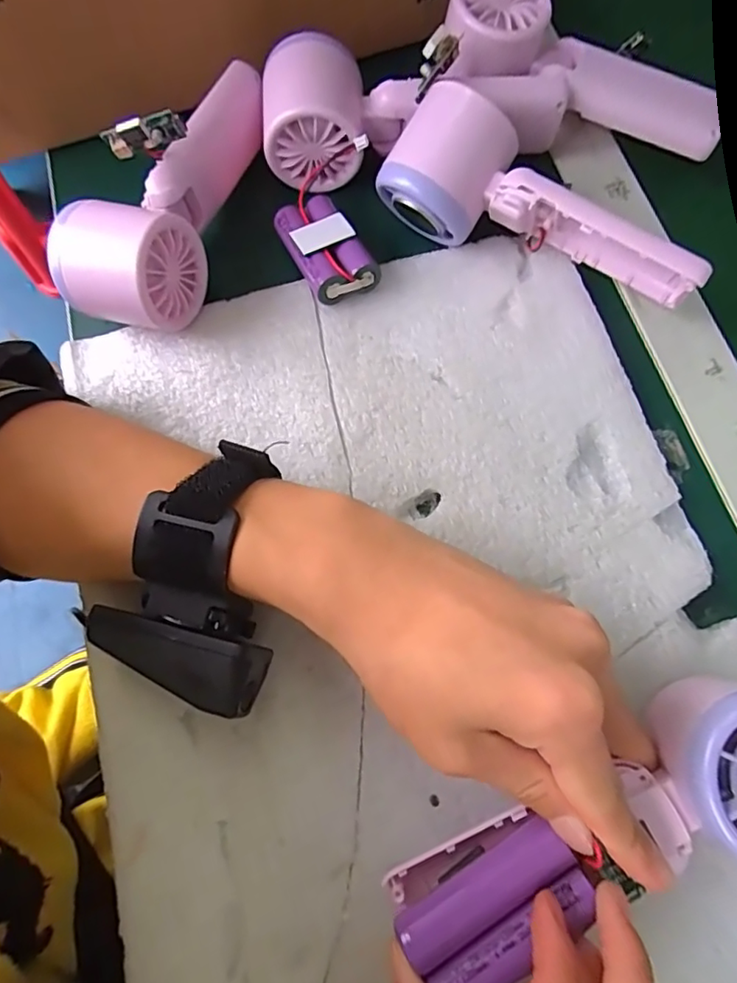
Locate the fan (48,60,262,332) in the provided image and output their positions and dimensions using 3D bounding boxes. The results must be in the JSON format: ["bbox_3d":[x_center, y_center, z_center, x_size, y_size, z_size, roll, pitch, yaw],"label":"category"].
[{"bbox_3d":[-0.111,-0.164,0.290,0.066,0.053,0.154,13,74,6],"label":"fan"}]

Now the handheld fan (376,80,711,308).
[{"bbox_3d":[0.087,-0.144,0.275,0.165,0.051,0.050,25,76,9],"label":"handheld fan"}]

